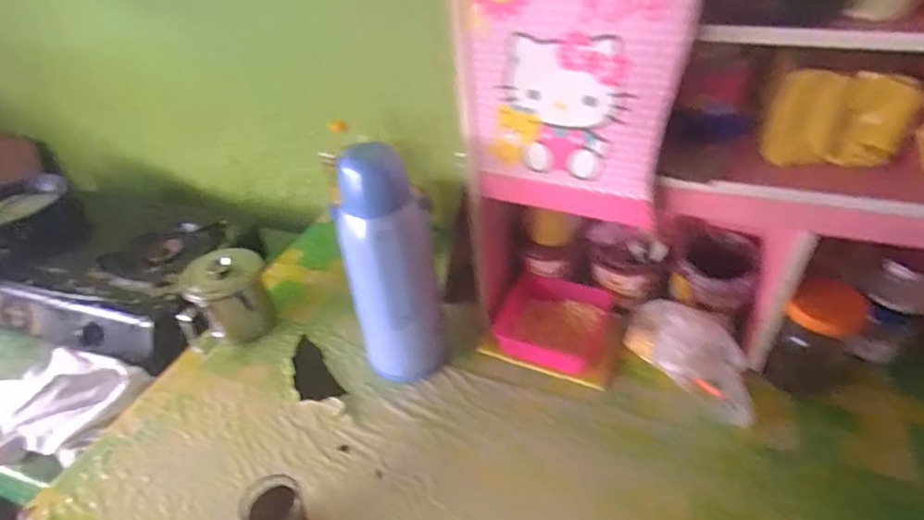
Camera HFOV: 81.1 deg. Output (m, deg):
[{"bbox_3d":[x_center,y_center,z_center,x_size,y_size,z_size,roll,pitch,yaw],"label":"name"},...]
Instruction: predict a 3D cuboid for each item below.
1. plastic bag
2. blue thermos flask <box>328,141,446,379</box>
[{"bbox_3d":[0.341,0.143,0.809,0.091,0.092,0.215,-31,47,-25],"label":"plastic bag"},{"bbox_3d":[-0.102,0.024,0.796,0.126,0.376,0.111,-12,42,-6],"label":"blue thermos flask"}]

